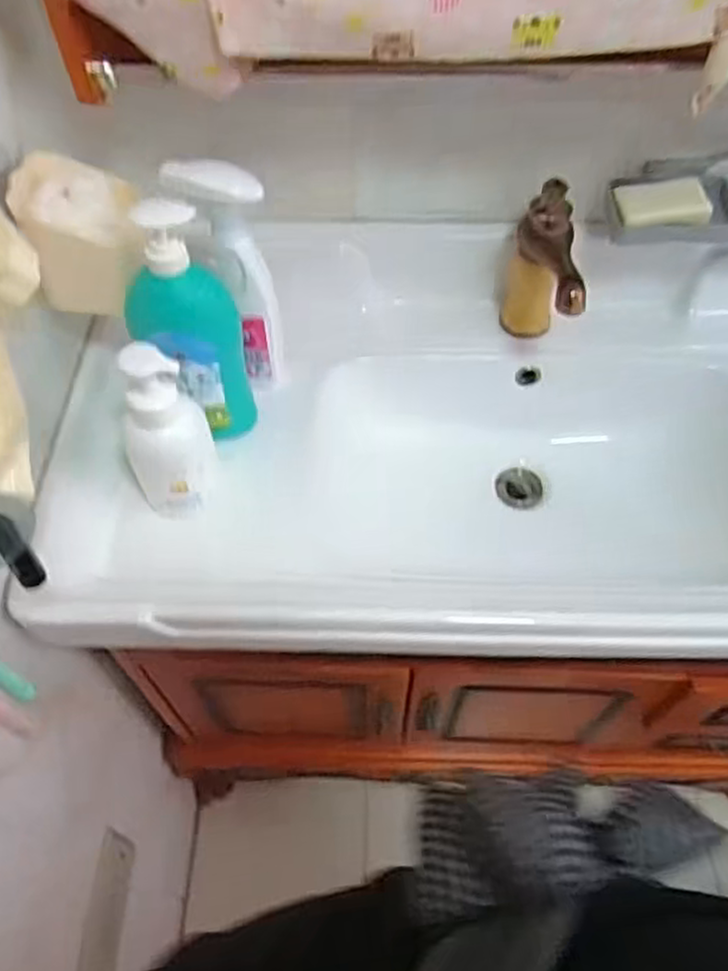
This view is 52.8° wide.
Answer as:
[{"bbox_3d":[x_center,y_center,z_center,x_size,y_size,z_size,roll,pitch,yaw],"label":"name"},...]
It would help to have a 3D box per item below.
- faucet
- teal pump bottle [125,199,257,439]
[{"bbox_3d":[0.196,-0.203,0.821,0.065,0.208,0.157,3,57,3],"label":"faucet"},{"bbox_3d":[-0.172,-0.148,0.724,0.097,0.269,0.066,-28,54,-16],"label":"teal pump bottle"}]

